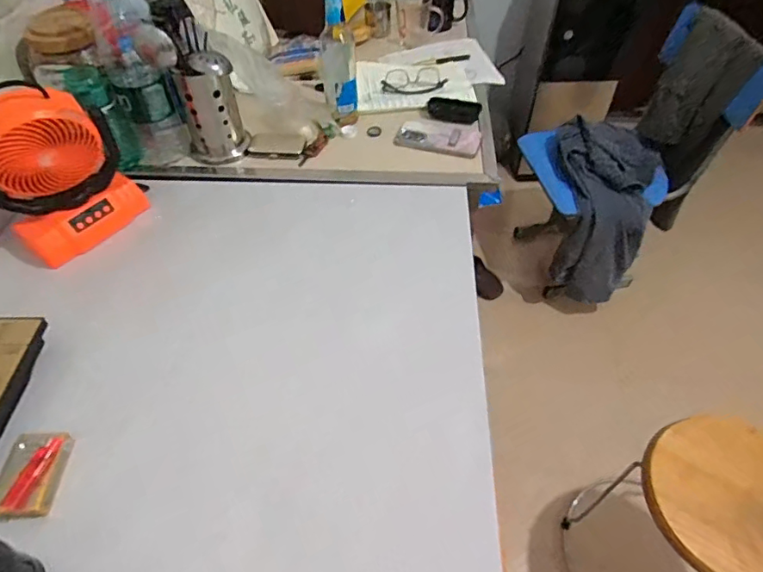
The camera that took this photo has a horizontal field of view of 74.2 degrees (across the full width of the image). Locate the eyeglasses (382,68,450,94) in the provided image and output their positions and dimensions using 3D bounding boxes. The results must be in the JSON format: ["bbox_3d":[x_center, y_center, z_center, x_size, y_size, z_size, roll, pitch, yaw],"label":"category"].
[{"bbox_3d":[0.072,-0.446,1.103,0.144,0.032,0.055,-9,51,-6],"label":"eyeglasses"}]

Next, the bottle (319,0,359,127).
[{"bbox_3d":[-0.083,-0.436,0.960,0.066,0.251,0.071,-7,51,-4],"label":"bottle"}]

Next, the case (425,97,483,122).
[{"bbox_3d":[0.151,-0.369,1.052,0.114,0.026,0.043,13,52,12],"label":"case"}]

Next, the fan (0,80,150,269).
[{"bbox_3d":[-0.488,-0.174,0.760,0.201,0.238,0.087,-34,57,-24],"label":"fan"}]

